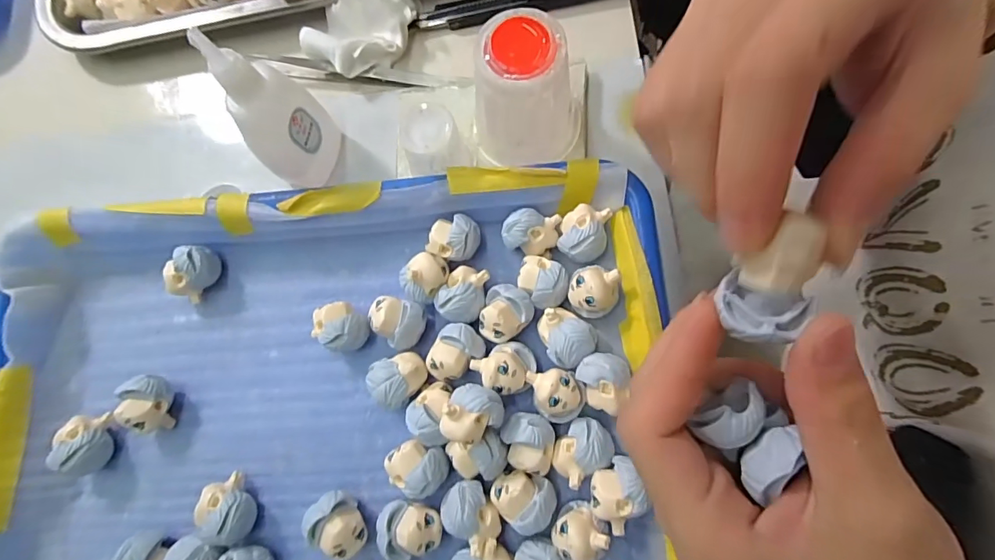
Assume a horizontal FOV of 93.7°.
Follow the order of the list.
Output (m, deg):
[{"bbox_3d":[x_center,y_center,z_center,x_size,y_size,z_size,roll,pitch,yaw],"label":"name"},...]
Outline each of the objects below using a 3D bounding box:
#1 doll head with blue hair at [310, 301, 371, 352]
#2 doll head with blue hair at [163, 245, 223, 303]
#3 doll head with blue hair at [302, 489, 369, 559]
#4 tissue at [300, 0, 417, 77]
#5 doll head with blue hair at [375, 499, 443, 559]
[{"bbox_3d":[-0.078,0.024,0.233,0.028,0.023,0.021,39,83,11],"label":"doll head with blue hair"},{"bbox_3d":[-0.161,-0.004,0.246,0.019,0.021,0.027,35,82,10],"label":"doll head with blue hair"},{"bbox_3d":[-0.072,0.111,0.211,0.020,0.023,0.027,-39,78,-5],"label":"doll head with blue hair"},{"bbox_3d":[-0.081,-0.148,0.271,0.051,0.029,0.056,30,81,10],"label":"tissue"},{"bbox_3d":[-0.039,0.112,0.210,0.028,0.023,0.023,16,79,7],"label":"doll head with blue hair"}]

